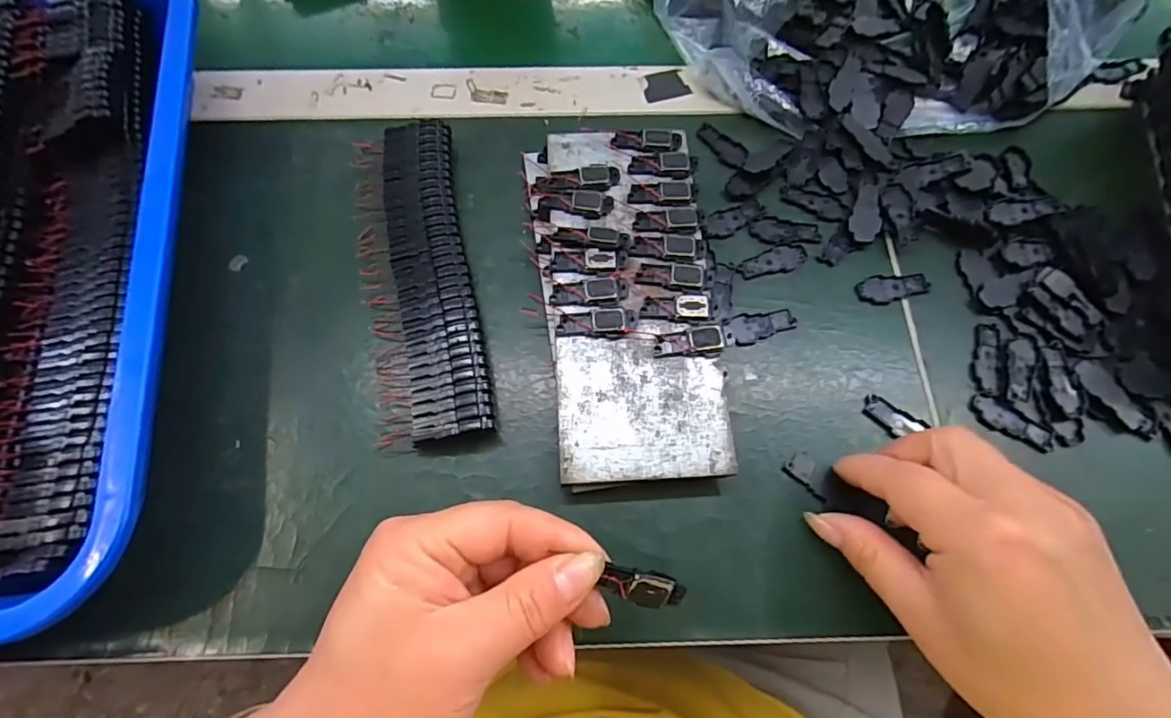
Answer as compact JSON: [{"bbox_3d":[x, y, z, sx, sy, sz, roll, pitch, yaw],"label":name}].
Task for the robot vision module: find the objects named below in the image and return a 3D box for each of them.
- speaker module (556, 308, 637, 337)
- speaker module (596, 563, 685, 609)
[{"bbox_3d":[0.006,-0.018,0.271,0.039,0.004,0.013,-3,70,-2],"label":"speaker module"},{"bbox_3d":[0.022,0.084,0.203,0.031,0.006,0.012,18,70,-9],"label":"speaker module"}]

